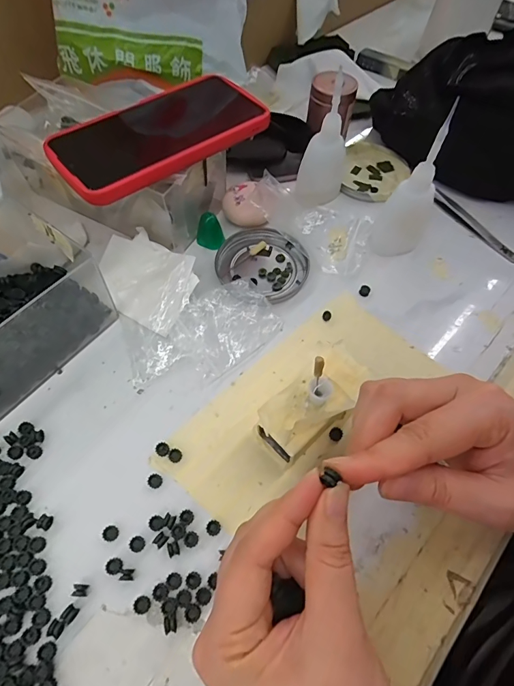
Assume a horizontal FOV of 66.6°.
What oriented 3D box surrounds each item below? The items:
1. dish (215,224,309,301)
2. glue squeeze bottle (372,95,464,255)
[{"bbox_3d":[0.005,-0.071,0.342,0.077,0.012,0.068,19,62,8],"label":"dish"},{"bbox_3d":[0.126,-0.118,0.313,0.040,0.107,0.036,23,63,10],"label":"glue squeeze bottle"}]

